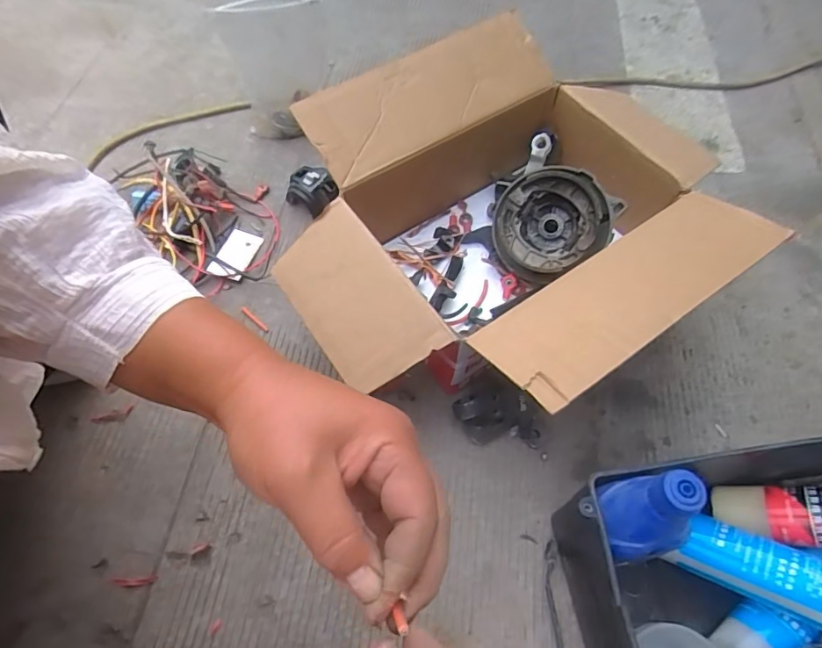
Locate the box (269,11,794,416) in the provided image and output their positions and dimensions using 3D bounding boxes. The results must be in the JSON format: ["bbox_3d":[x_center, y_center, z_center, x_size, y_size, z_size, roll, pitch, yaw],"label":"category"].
[{"bbox_3d":[0.095,-0.101,0.558,0.447,0.173,0.392,-31,65,-18],"label":"box"}]

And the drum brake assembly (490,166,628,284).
[{"bbox_3d":[0.157,-0.110,0.575,0.127,0.053,0.129,34,104,12],"label":"drum brake assembly"}]

